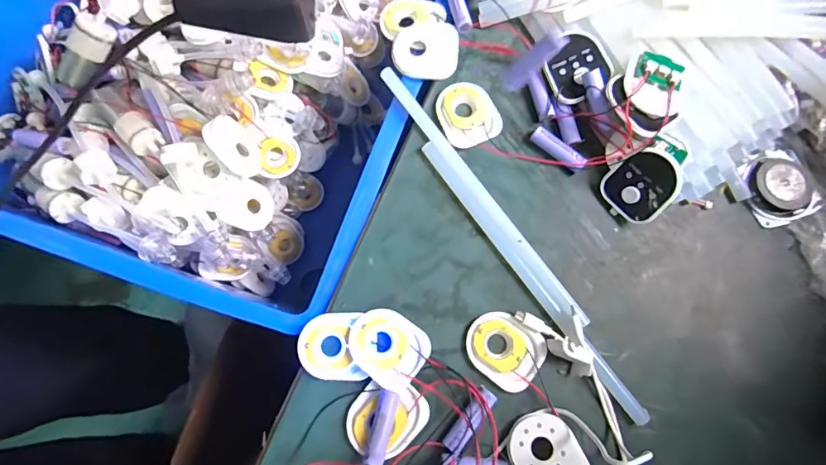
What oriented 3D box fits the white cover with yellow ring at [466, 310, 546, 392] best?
[{"bbox_3d":[0.070,0.089,0.363,0.056,0.011,0.047,36,78,5],"label":"white cover with yellow ring"}]

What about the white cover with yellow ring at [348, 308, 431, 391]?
[{"bbox_3d":[-0.018,0.084,0.352,0.057,0.018,0.048,38,78,12],"label":"white cover with yellow ring"}]

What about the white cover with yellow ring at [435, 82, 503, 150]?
[{"bbox_3d":[0.047,-0.102,0.408,0.049,0.007,0.057,-18,79,-8],"label":"white cover with yellow ring"}]

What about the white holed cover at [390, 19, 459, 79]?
[{"bbox_3d":[0.011,-0.162,0.423,0.057,0.008,0.051,5,90,9],"label":"white holed cover"}]

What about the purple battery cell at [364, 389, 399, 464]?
[{"bbox_3d":[-0.022,0.138,0.336,0.016,0.016,0.049,14,77,-1],"label":"purple battery cell"}]

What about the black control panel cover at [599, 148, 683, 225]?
[{"bbox_3d":[0.178,-0.036,0.369,0.007,0.057,0.047,-25,73,-48],"label":"black control panel cover"}]

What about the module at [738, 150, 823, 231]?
[{"bbox_3d":[0.303,-0.039,0.393,0.054,0.015,0.061,-19,79,-8],"label":"module"}]

